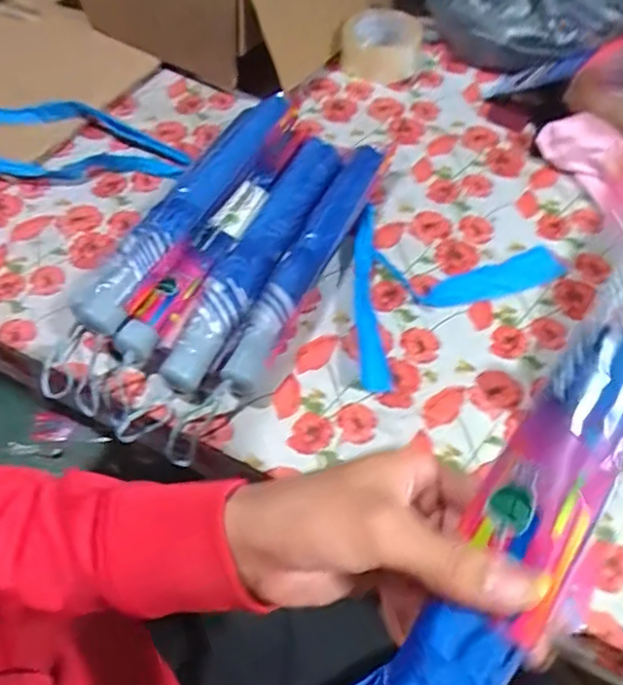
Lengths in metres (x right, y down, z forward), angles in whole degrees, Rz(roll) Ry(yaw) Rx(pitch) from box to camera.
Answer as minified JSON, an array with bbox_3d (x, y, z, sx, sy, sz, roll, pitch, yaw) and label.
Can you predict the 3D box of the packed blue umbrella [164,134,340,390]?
[{"bbox_3d":[-0.053,-0.091,0.592,0.047,0.042,0.330,23,63,14],"label":"packed blue umbrella"}]

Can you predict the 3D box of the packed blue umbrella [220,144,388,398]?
[{"bbox_3d":[0.000,-0.089,0.601,0.049,0.036,0.339,22,63,14],"label":"packed blue umbrella"}]

